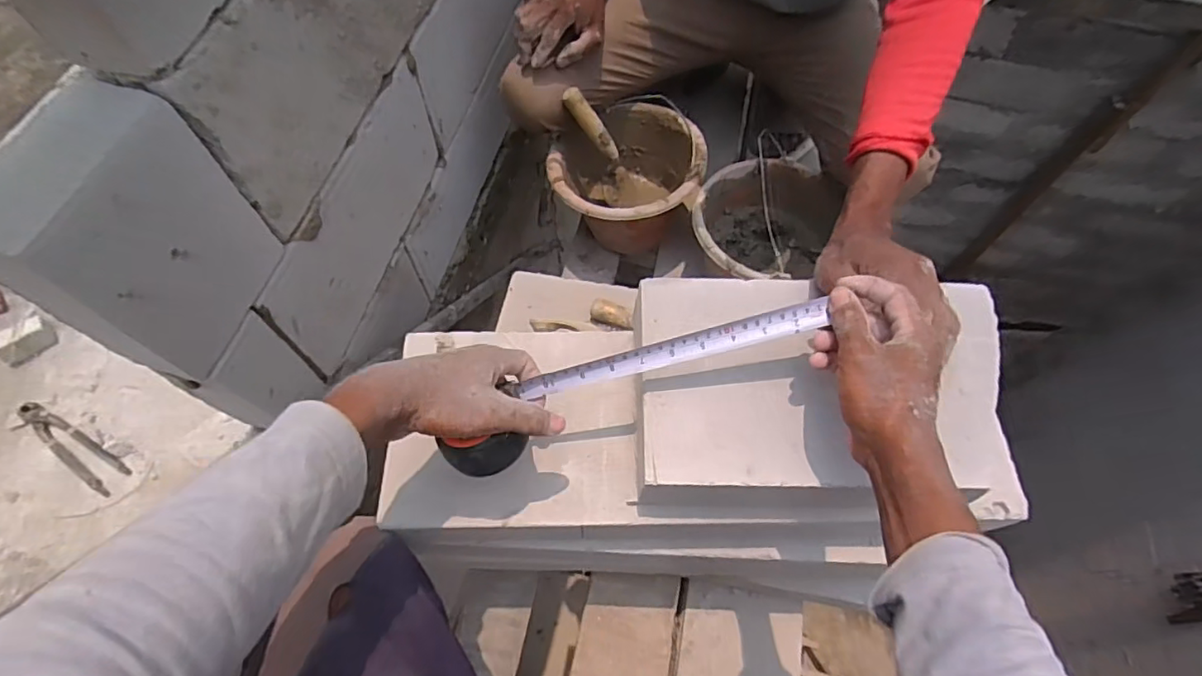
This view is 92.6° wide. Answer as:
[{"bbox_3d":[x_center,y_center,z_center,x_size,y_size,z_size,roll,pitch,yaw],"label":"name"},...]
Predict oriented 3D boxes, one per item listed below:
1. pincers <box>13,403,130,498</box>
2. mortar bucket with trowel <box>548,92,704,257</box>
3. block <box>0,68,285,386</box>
[{"bbox_3d":[-0.838,0.173,0.905,0.208,0.026,0.053,29,66,11],"label":"pincers"},{"bbox_3d":[0.043,-0.274,0.974,0.244,0.196,0.250,1,64,-2],"label":"mortar bucket with trowel"},{"bbox_3d":[-0.376,-0.076,0.472,0.065,0.204,0.168,15,64,5],"label":"block"}]

